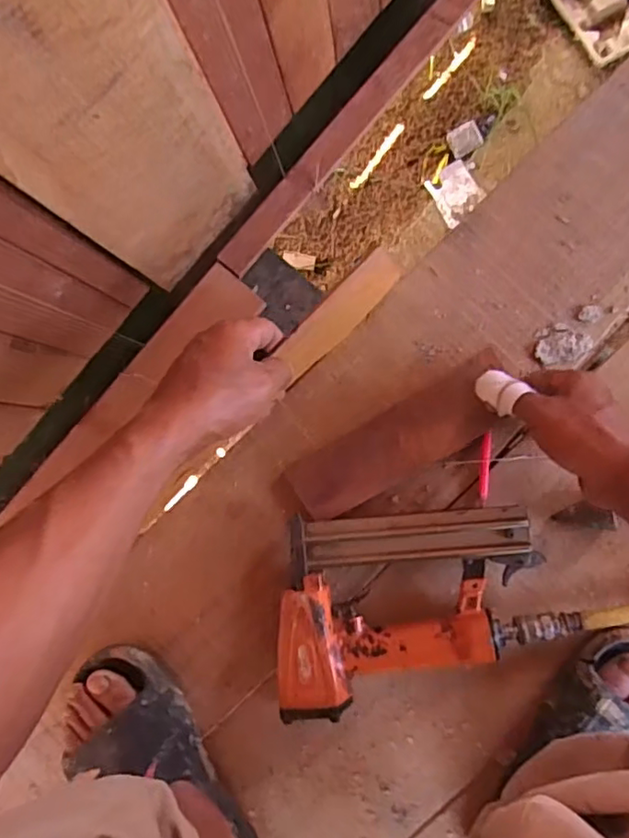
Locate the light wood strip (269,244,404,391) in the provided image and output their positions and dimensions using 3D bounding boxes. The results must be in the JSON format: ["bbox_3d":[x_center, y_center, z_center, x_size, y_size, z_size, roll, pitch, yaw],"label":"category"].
[{"bbox_3d":[0.021,-0.084,0.470,0.114,0.011,0.032,-45,107,7],"label":"light wood strip"}]

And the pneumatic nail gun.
[{"bbox_3d":[0.095,0.171,0.530,0.256,0.056,0.170,-4,87,7],"label":"pneumatic nail gun"}]

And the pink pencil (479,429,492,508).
[{"bbox_3d":[0.159,0.045,0.550,0.008,0.010,0.068,5,88,8],"label":"pink pencil"}]

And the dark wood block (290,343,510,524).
[{"bbox_3d":[0.080,0.019,0.552,0.214,0.030,0.068,-33,84,9],"label":"dark wood block"}]

